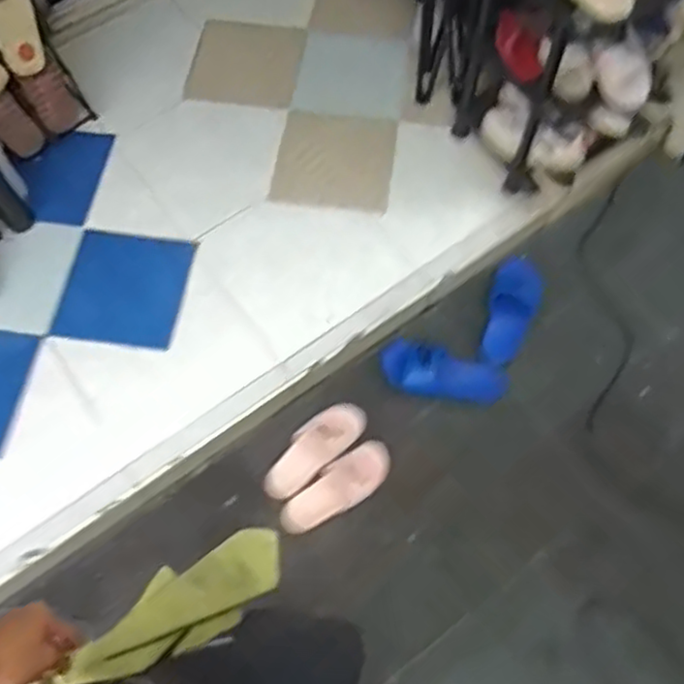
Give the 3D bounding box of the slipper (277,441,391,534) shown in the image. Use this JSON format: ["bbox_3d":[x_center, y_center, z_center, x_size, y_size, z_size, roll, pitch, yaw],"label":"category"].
[{"bbox_3d":[-0.011,0.323,1.503,0.269,0.087,0.099,-29,70,-12],"label":"slipper"}]

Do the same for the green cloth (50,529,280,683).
[{"bbox_3d":[-0.214,0.352,0.927,0.122,0.487,0.080,38,105,15],"label":"green cloth"}]

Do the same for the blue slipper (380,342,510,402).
[{"bbox_3d":[0.241,0.080,1.634,0.300,0.080,0.104,6,67,4],"label":"blue slipper"}]

